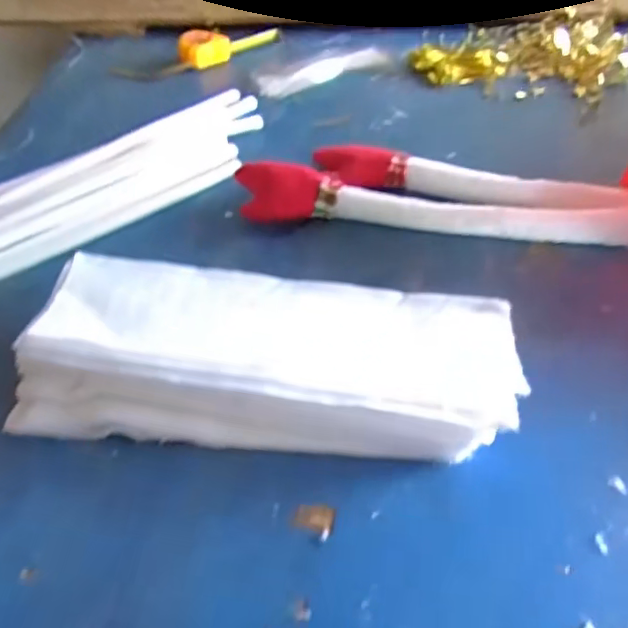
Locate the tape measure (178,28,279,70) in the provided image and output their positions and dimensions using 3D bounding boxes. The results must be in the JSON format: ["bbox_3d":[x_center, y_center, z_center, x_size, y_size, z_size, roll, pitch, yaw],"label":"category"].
[{"bbox_3d":[-0.121,-0.399,0.835,0.149,0.038,0.038,-25,52,-17],"label":"tape measure"}]

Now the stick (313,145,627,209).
[{"bbox_3d":[0.189,-0.127,0.574,0.388,0.034,0.055,8,48,12],"label":"stick"}]

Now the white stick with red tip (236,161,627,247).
[{"bbox_3d":[0.116,-0.103,0.557,0.396,0.036,0.050,9,48,12],"label":"white stick with red tip"}]

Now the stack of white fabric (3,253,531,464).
[{"bbox_3d":[-0.042,0.040,0.427,0.366,0.070,0.148,6,48,10],"label":"stack of white fabric"}]

